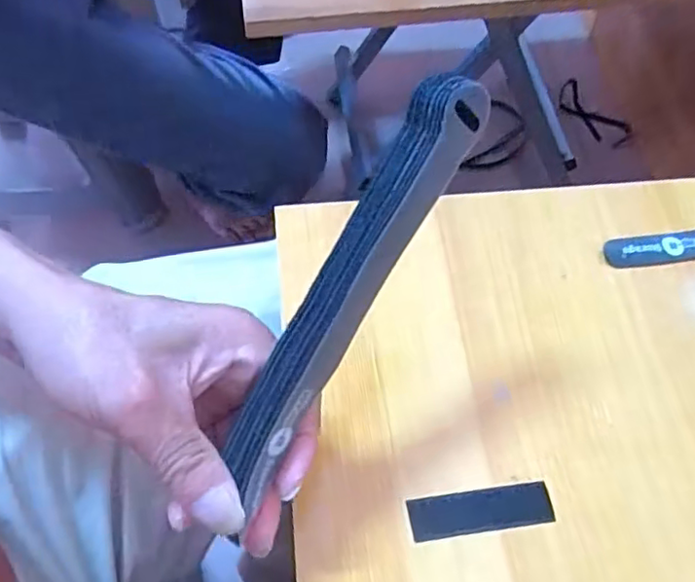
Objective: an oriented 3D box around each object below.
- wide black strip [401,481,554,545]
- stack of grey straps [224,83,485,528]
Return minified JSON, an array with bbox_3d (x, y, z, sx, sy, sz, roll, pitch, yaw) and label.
[{"bbox_3d":[0.065,0.106,0.296,0.069,0.004,0.020,-7,61,-5],"label":"wide black strip"},{"bbox_3d":[0.000,-0.001,0.245,0.024,0.020,0.182,30,95,14],"label":"stack of grey straps"}]

